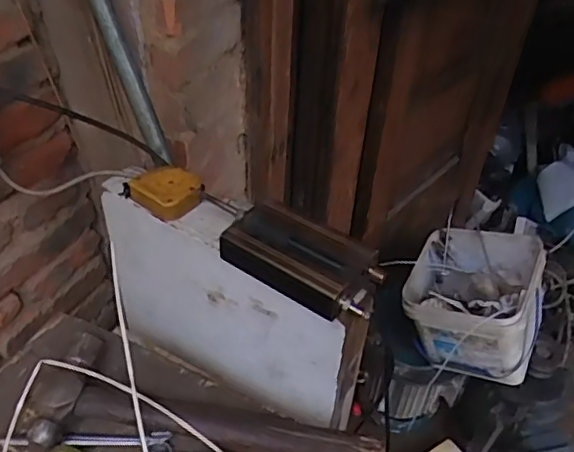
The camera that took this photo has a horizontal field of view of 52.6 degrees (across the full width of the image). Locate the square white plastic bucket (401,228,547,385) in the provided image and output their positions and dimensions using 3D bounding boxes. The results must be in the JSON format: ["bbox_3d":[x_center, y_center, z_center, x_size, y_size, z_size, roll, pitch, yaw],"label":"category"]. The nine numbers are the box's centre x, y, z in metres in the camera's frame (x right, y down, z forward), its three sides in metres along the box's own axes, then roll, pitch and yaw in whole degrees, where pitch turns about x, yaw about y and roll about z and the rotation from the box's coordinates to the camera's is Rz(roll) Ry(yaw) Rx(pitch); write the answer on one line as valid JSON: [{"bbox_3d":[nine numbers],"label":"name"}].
[{"bbox_3d":[0.374,0.147,1.151,0.233,0.200,0.231,7,45,30],"label":"square white plastic bucket"}]

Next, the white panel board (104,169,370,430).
[{"bbox_3d":[-0.075,0.105,0.735,0.360,0.255,0.072,23,48,21],"label":"white panel board"}]

